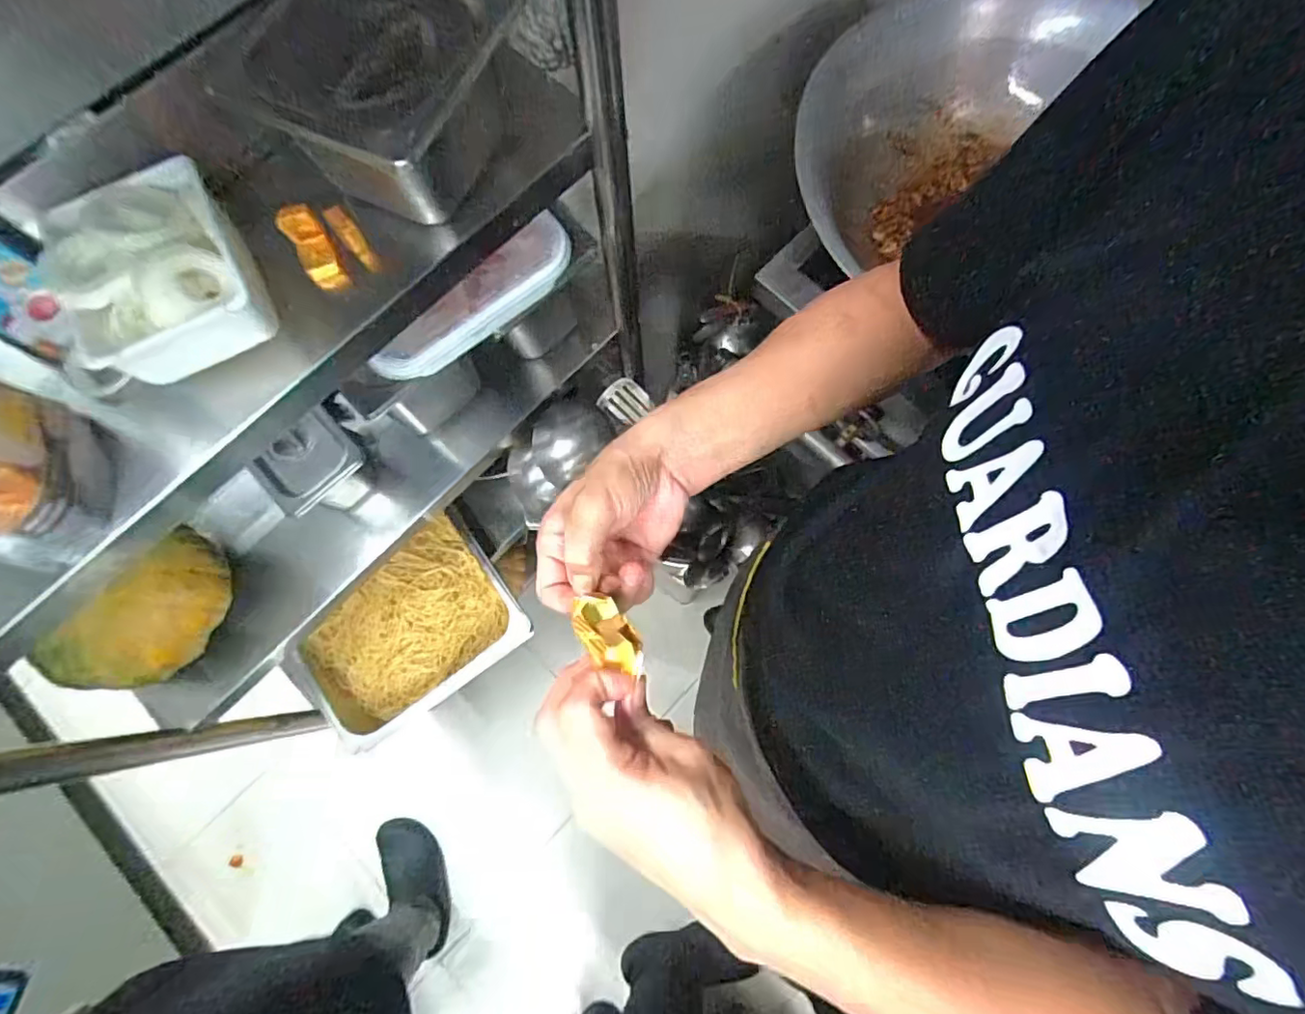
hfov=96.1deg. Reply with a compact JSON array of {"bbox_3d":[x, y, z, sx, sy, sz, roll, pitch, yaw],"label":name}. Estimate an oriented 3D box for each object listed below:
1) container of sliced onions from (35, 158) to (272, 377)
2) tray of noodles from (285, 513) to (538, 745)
[{"bbox_3d":[-0.350,-0.162,0.420,0.119,0.058,0.141,-33,77,-8],"label":"container of sliced onions"},{"bbox_3d":[-0.420,0.189,0.982,0.321,0.100,0.254,-40,78,-9],"label":"tray of noodles"}]

